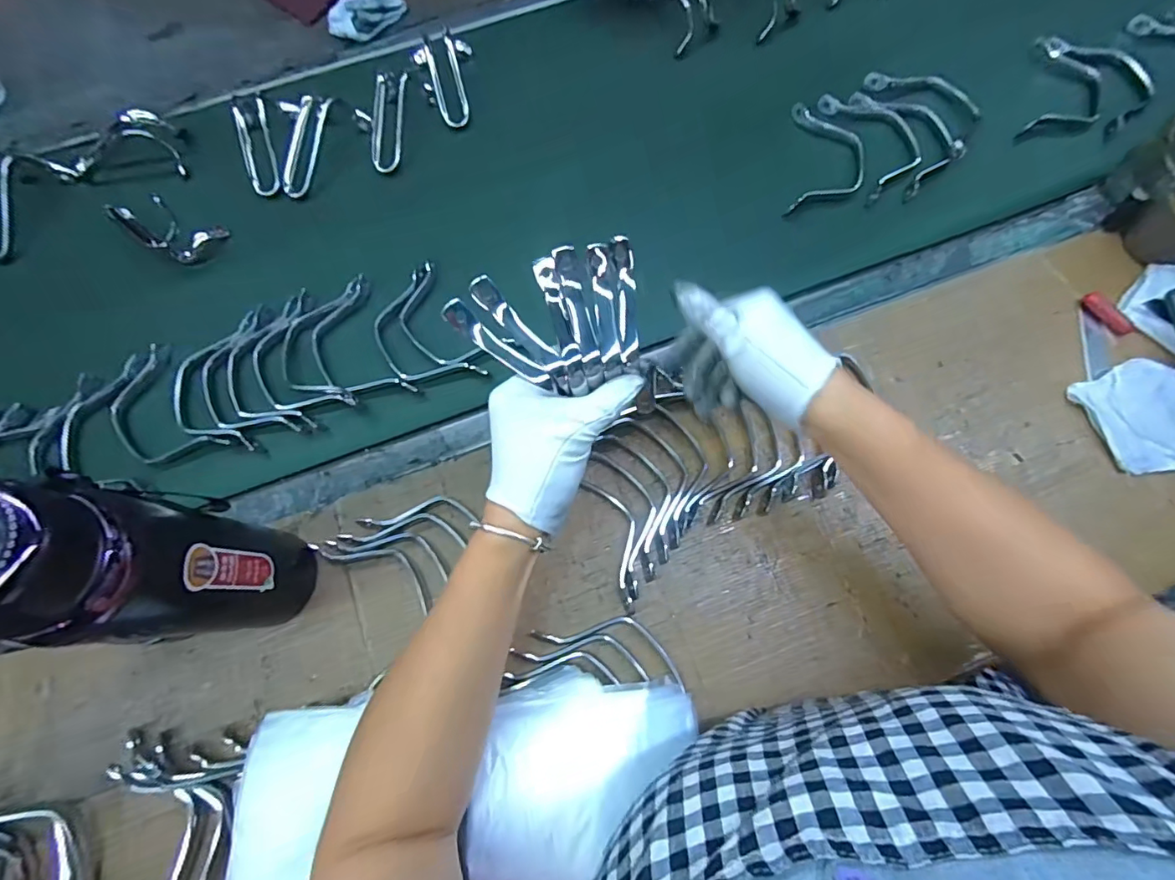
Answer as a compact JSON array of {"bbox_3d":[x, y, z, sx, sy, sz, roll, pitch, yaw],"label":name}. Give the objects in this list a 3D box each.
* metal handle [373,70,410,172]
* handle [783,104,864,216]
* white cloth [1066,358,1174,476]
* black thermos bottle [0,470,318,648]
[{"bbox_3d":[-0.219,-0.350,0.586,0.031,0.010,0.111,3,85,3],"label":"metal handle"},{"bbox_3d":[0.255,-0.298,0.566,0.076,0.012,0.147,8,71,5],"label":"handle"},{"bbox_3d":[0.488,-0.022,0.461,0.081,0.025,0.095,-21,71,-5],"label":"white cloth"},{"bbox_3d":[-0.257,0.083,0.331,0.061,0.243,0.079,9,72,5],"label":"black thermos bottle"}]

